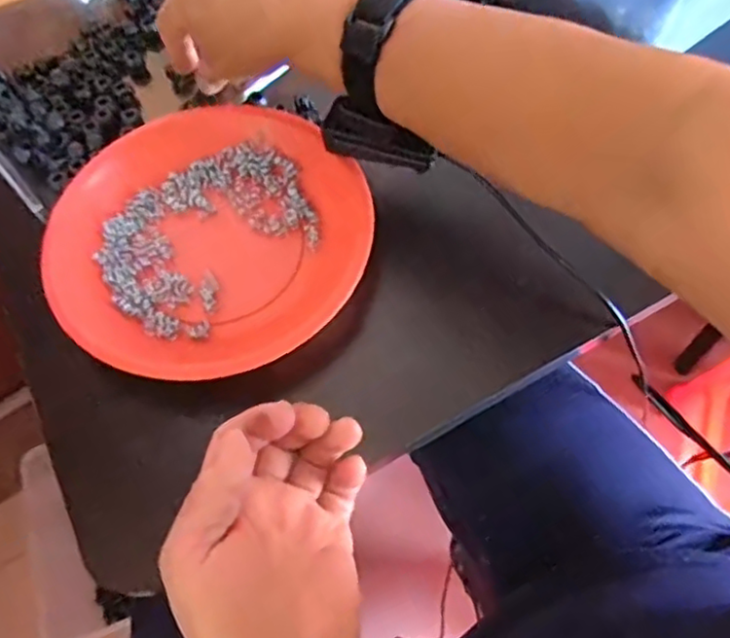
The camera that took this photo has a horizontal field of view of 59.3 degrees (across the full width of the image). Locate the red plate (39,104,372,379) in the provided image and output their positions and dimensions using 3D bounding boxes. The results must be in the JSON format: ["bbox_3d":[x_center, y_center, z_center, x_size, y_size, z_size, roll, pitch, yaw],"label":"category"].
[{"bbox_3d":[-0.097,-0.051,0.405,0.188,0.030,0.187,-1,62,3],"label":"red plate"}]

